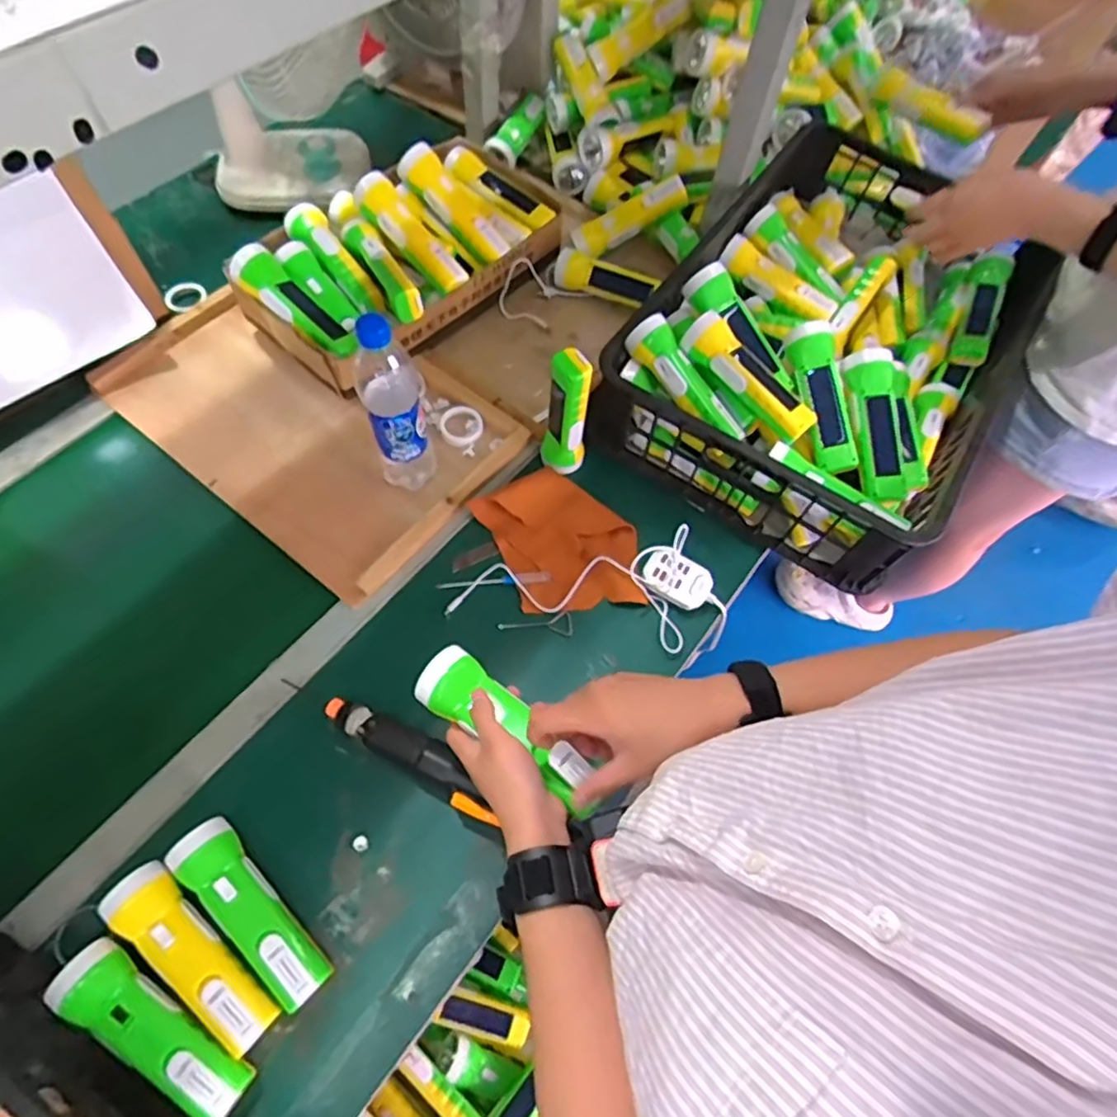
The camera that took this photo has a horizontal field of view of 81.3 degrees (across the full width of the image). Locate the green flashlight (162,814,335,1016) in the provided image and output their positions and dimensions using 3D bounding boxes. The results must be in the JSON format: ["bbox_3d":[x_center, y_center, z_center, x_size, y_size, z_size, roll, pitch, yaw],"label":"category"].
[{"bbox_3d":[-0.265,0.303,0.558,0.049,0.041,0.172,-40,71,-21],"label":"green flashlight"}]

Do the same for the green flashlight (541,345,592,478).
[{"bbox_3d":[0.009,-0.162,0.748,0.048,0.170,0.046,6,62,0],"label":"green flashlight"}]

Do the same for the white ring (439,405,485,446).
[{"bbox_3d":[-0.123,-0.170,0.827,0.054,0.012,0.058,1,62,-2],"label":"white ring"}]

